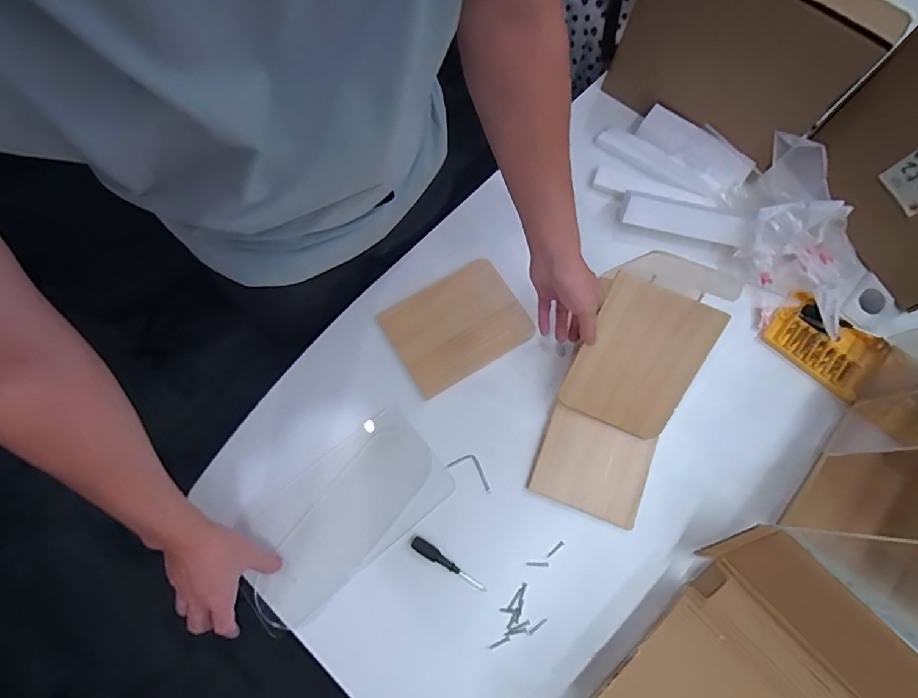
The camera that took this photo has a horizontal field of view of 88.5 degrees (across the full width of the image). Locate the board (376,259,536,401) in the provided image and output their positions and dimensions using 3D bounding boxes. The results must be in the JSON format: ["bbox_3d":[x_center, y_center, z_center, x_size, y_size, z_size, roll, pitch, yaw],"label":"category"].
[{"bbox_3d":[-0.004,-0.038,0.754,0.202,0.016,0.159,-31,79,-2],"label":"board"}]

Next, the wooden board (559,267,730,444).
[{"bbox_3d":[0.246,0.016,0.652,0.148,0.008,0.201,25,108,8],"label":"wooden board"}]

